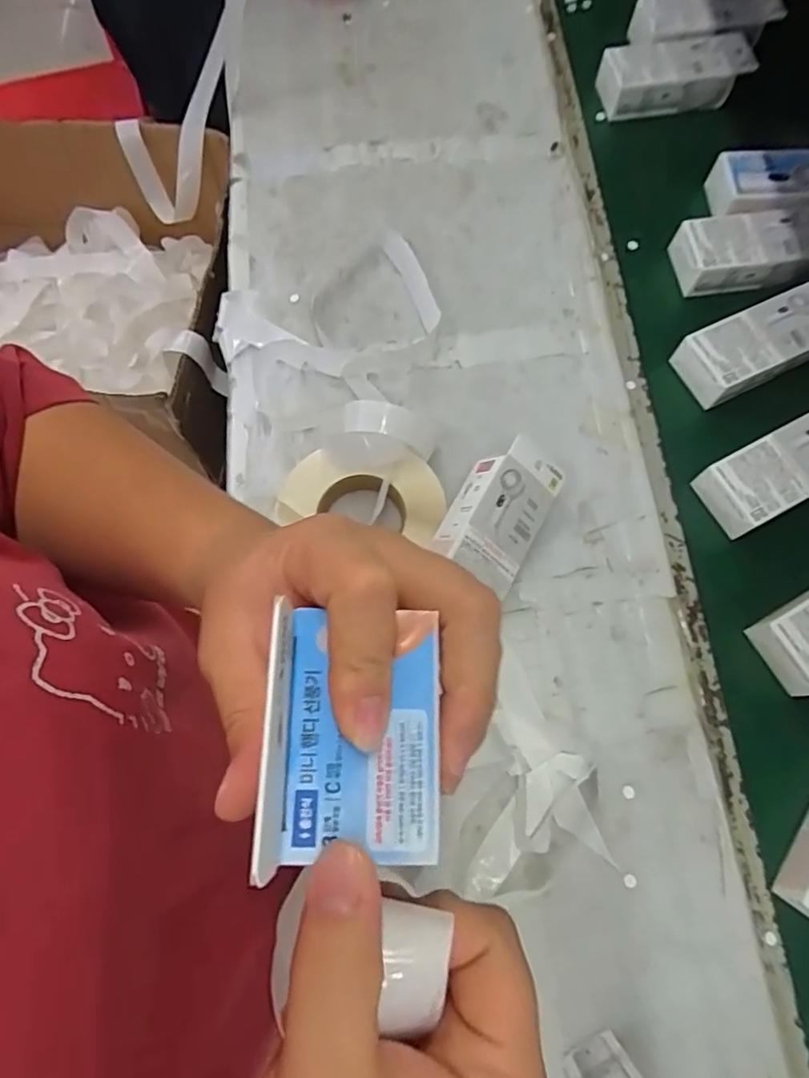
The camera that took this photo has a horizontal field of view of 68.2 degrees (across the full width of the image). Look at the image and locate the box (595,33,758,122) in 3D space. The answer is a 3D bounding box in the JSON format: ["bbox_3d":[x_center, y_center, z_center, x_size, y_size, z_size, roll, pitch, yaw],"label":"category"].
[{"bbox_3d":[0.331,-0.584,0.749,0.184,0.044,0.077,-10,73,-4],"label":"box"}]

